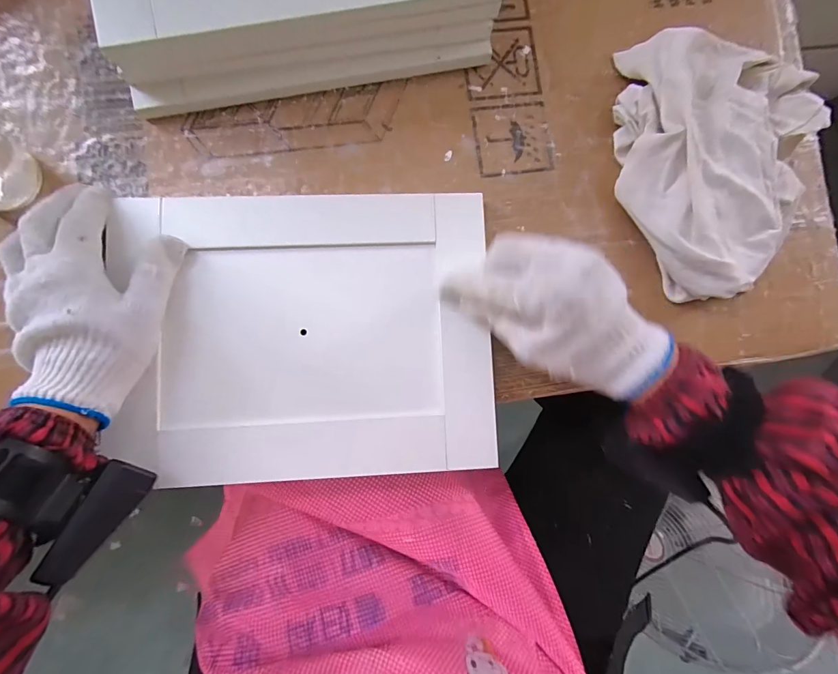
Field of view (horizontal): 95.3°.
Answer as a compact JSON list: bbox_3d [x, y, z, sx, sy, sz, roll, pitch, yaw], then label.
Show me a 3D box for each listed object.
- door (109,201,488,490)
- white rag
[{"bbox_3d":[-0.081,-0.003,0.293,0.268,0.014,0.215,-2,86,-3],"label":"door"},{"bbox_3d":[0.248,-0.142,0.311,0.167,0.047,0.220,1,86,-3],"label":"white rag"}]

